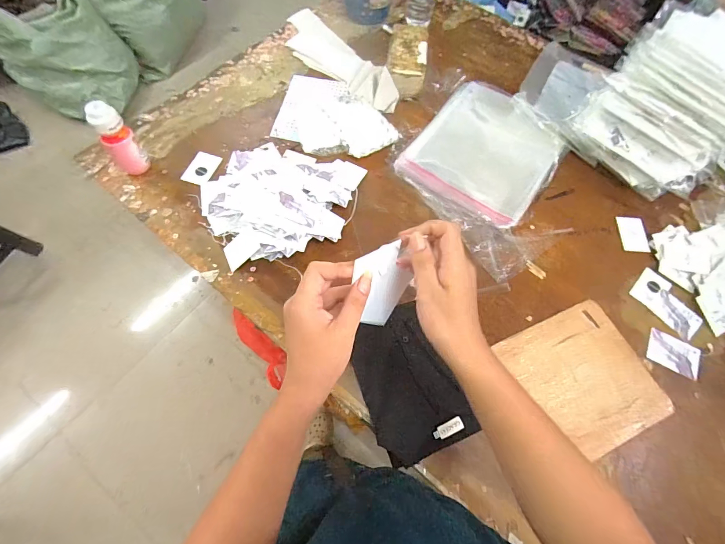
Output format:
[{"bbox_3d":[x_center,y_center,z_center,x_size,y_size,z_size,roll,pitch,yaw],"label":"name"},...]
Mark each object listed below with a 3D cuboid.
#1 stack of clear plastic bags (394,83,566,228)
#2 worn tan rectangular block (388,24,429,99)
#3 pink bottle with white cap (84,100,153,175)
[{"bbox_3d":[0.308,-0.308,0.886,0.332,0.032,0.378,33,71,12],"label":"stack of clear plastic bags"},{"bbox_3d":[0.121,-0.572,0.960,0.103,0.080,0.199,7,68,1],"label":"worn tan rectangular block"},{"bbox_3d":[-0.516,-0.278,0.748,0.064,0.158,0.052,-38,74,-17],"label":"pink bottle with white cap"}]

